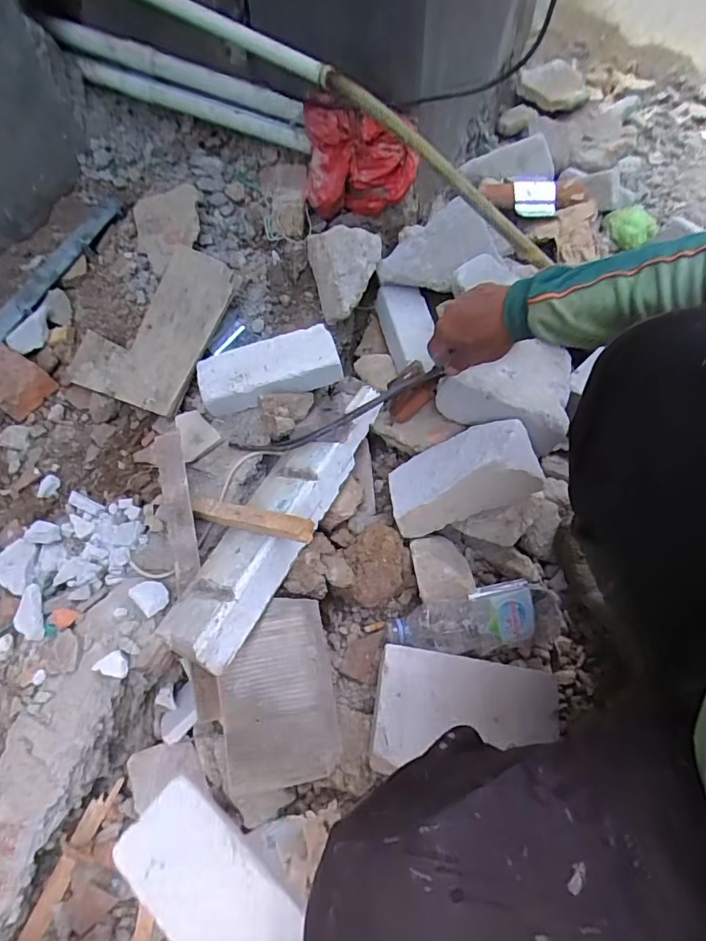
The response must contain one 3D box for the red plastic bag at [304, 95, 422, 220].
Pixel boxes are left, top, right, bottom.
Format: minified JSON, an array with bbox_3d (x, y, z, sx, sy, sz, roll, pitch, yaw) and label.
[{"bbox_3d":[0.009,-0.481,0.773,0.171,0.163,0.085,0,66,3],"label":"red plastic bag"}]

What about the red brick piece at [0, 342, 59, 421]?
[{"bbox_3d":[-0.504,-0.129,0.747,0.099,0.040,0.081,32,72,16],"label":"red brick piece"}]

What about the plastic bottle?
[{"bbox_3d":[0.153,0.191,0.635,0.217,0.068,0.075,-10,66,-1],"label":"plastic bottle"}]

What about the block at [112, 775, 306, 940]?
[{"bbox_3d":[-0.097,0.324,0.376,0.184,0.021,0.078,29,70,26],"label":"block"}]

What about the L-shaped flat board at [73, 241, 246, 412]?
[{"bbox_3d":[-0.289,-0.213,0.740,0.173,0.027,0.255,29,87,5],"label":"L-shaped flat board"}]

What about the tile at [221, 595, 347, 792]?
[{"bbox_3d":[-0.089,0.256,0.584,0.131,0.014,0.195,-10,79,-1],"label":"tile"}]

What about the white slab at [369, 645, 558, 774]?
[{"bbox_3d":[0.123,0.270,0.554,0.193,0.018,0.123,9,59,4],"label":"white slab"}]

